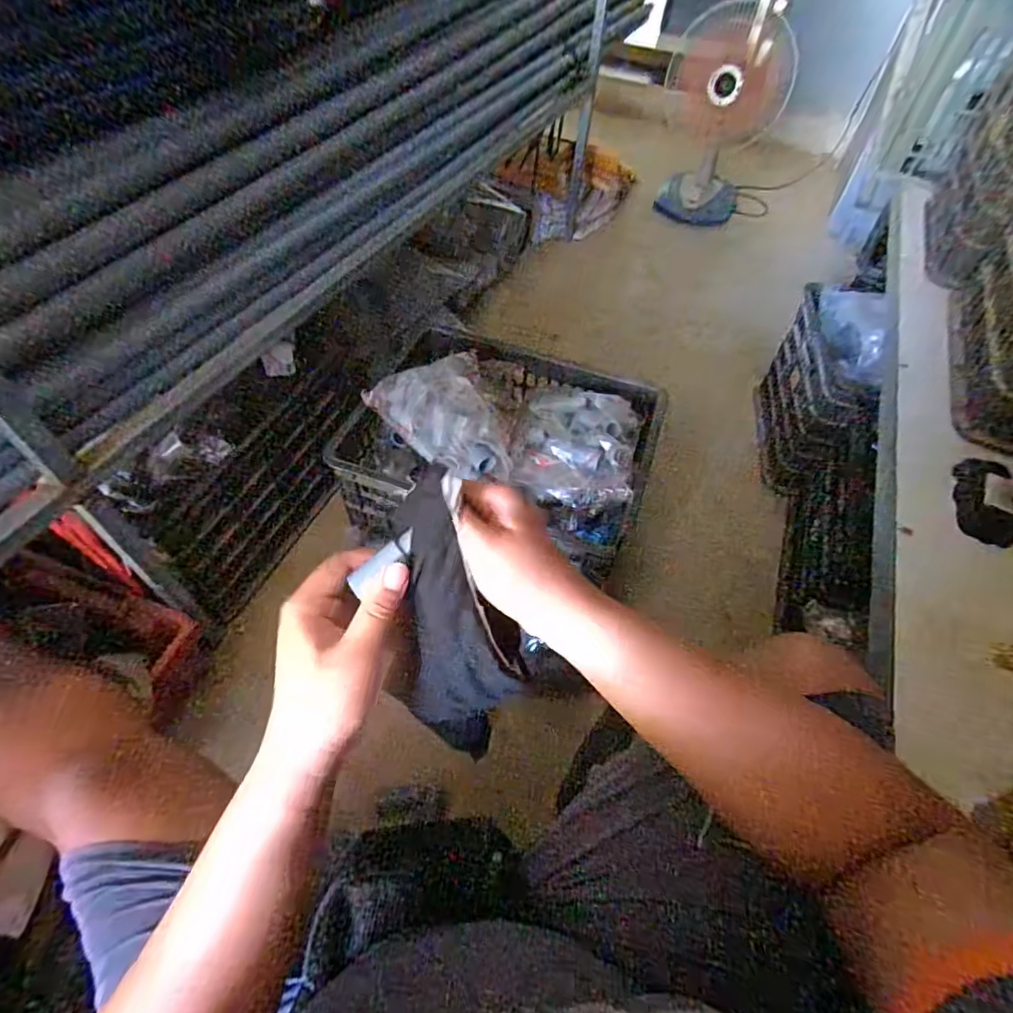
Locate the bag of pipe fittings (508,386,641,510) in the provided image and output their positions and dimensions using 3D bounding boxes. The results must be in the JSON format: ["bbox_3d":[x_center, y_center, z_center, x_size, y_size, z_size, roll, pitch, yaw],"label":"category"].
[{"bbox_3d":[0.115,-0.115,0.877,0.179,0.053,0.265,13,53,6],"label":"bag of pipe fittings"}]

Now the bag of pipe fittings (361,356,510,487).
[{"bbox_3d":[-0.110,-0.146,0.826,0.180,0.082,0.229,-10,54,-11],"label":"bag of pipe fittings"}]

